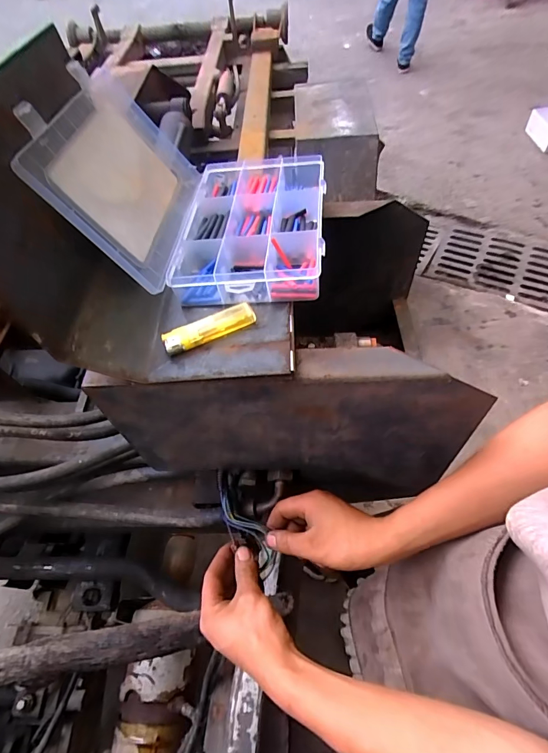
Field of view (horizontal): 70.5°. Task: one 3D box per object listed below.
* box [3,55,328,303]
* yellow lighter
[{"bbox_3d":[-0.062,-0.179,0.347,0.212,0.117,0.204,2,57,6],"label":"box"},{"bbox_3d":[-0.055,-0.041,0.329,0.078,0.009,0.023,-24,58,-11],"label":"yellow lighter"}]

